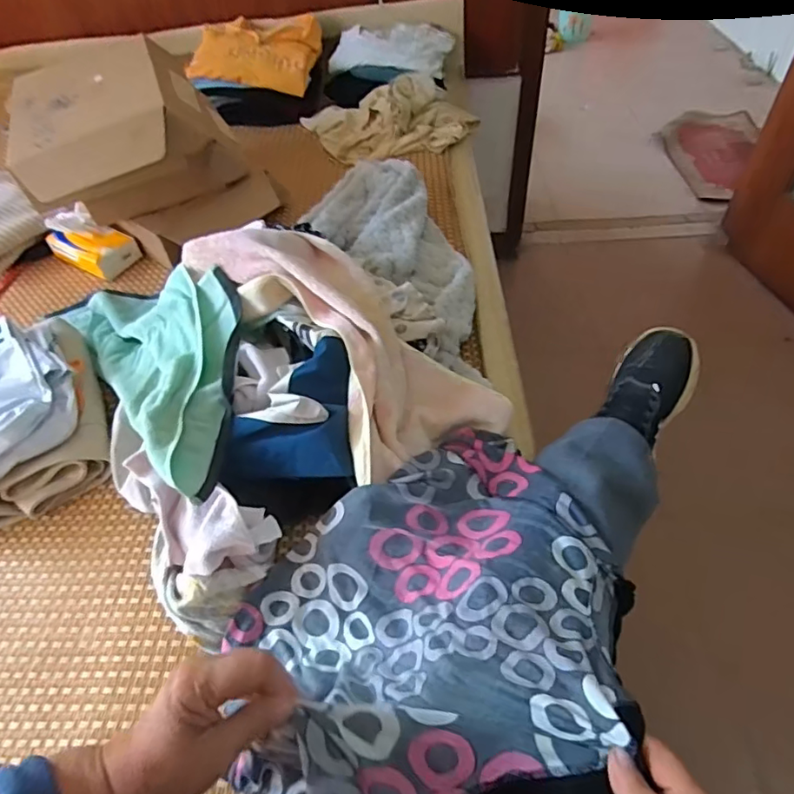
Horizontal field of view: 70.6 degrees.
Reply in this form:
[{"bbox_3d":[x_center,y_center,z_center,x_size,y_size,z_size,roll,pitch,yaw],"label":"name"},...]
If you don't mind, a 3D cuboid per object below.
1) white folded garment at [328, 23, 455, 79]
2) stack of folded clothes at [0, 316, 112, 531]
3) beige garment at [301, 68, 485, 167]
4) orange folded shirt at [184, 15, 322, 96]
[{"bbox_3d":[-0.016,-0.898,1.460,0.318,0.060,0.179,2,50,5],"label":"white folded garment"},{"bbox_3d":[-0.567,0.024,0.798,0.255,0.113,0.312,-25,53,-17],"label":"stack of folded clothes"},{"bbox_3d":[-0.015,-0.688,1.363,0.375,0.079,0.308,-18,51,-11],"label":"beige garment"},{"bbox_3d":[-0.369,-0.879,1.445,0.309,0.078,0.264,2,50,5],"label":"orange folded shirt"}]

